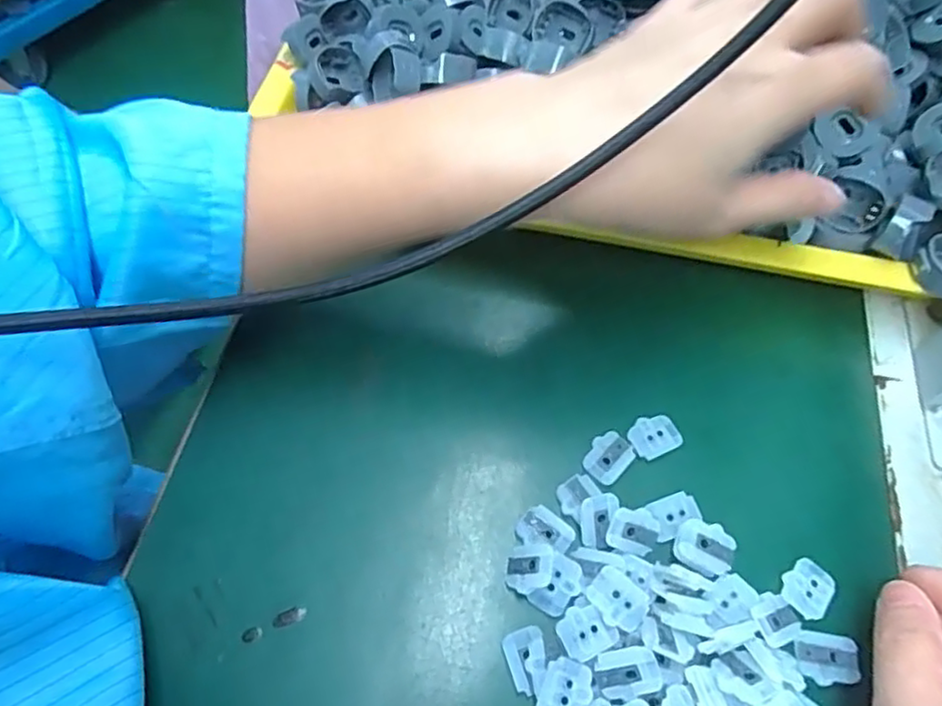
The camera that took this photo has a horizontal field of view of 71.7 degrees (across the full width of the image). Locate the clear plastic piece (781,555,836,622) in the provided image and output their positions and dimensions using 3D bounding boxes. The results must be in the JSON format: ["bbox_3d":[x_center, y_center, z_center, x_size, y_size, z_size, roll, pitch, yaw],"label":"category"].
[{"bbox_3d":[0.129,0.090,0.249,0.022,0.004,0.018,-35,71,-19],"label":"clear plastic piece"}]

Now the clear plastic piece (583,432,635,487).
[{"bbox_3d":[0.058,0.044,0.275,0.017,0.004,0.021,42,68,15],"label":"clear plastic piece"}]

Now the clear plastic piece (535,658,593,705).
[{"bbox_3d":[0.032,0.116,0.221,0.017,0.004,0.021,23,64,7],"label":"clear plastic piece"}]

